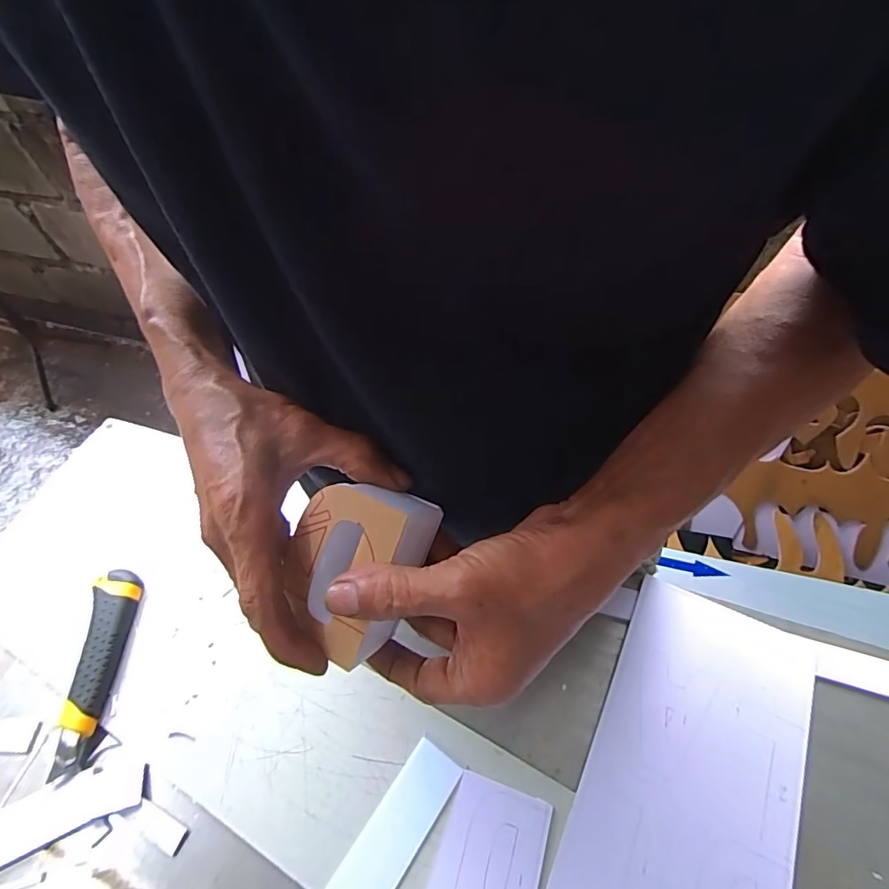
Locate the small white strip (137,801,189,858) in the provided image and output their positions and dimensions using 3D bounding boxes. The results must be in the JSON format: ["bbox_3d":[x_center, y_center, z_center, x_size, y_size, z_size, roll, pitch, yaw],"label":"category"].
[{"bbox_3d":[-0.212,0.284,0.360,0.043,0.004,0.016,22,60,17],"label":"small white strip"}]

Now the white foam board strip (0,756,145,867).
[{"bbox_3d":[-0.310,0.286,0.371,0.152,0.004,0.038,-21,57,-10],"label":"white foam board strip"}]

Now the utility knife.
[{"bbox_3d":[-0.300,0.189,0.421,0.039,0.022,0.157,-8,56,-2],"label":"utility knife"}]

